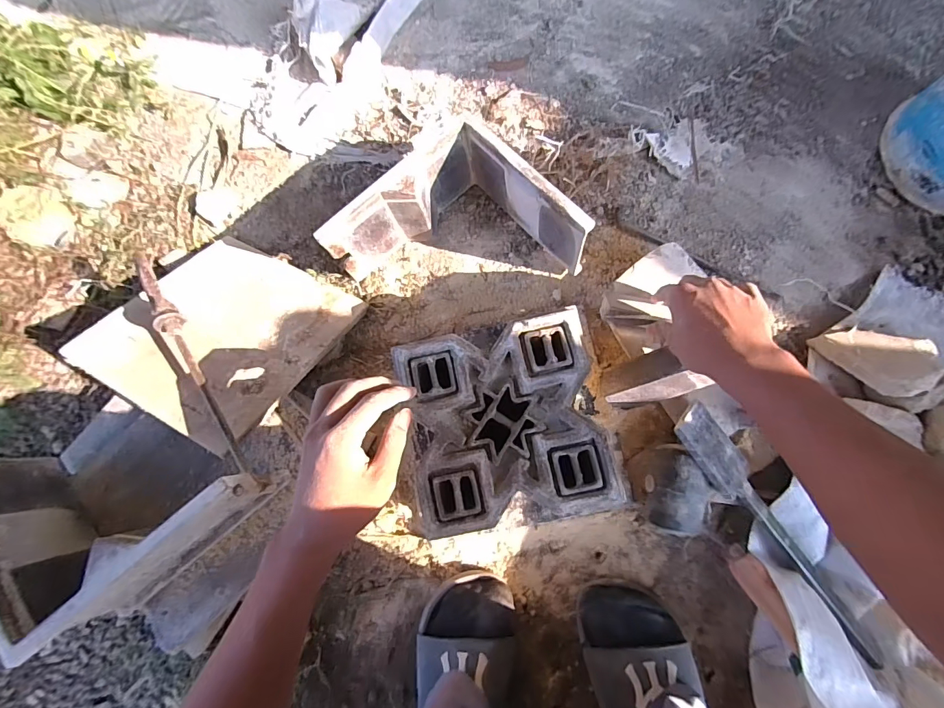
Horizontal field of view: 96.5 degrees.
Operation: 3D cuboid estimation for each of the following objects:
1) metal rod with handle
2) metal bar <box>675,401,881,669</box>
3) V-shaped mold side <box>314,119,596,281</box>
[{"bbox_3d":[-0.301,0.019,0.456,0.025,0.030,0.294,-33,77,-1],"label":"metal rod with handle"},{"bbox_3d":[0.332,0.189,0.449,0.051,0.044,0.312,-38,81,0],"label":"metal bar"},{"bbox_3d":[-0.019,-0.190,0.534,0.296,0.125,0.149,-1,83,6],"label":"V-shaped mold side"}]

